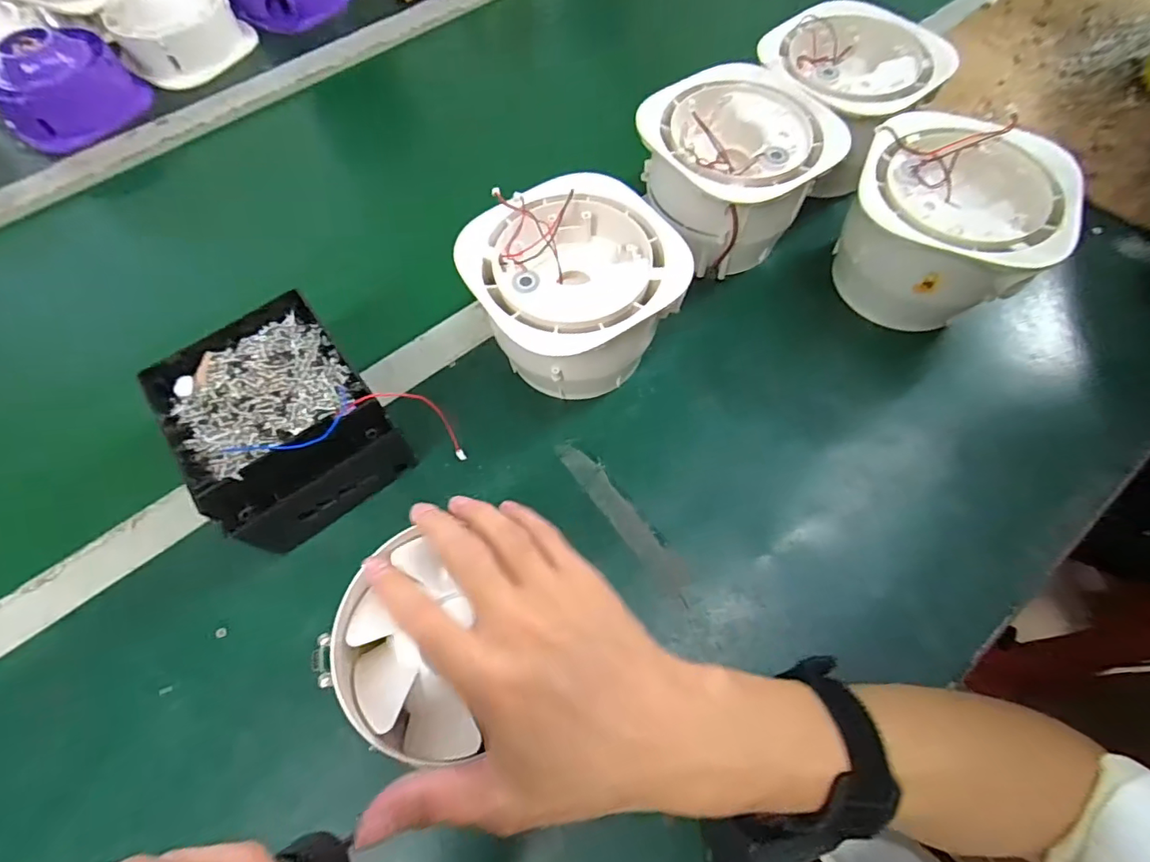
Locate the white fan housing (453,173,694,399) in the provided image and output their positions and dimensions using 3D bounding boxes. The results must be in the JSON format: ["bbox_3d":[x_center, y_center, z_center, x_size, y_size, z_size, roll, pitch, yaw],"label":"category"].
[{"bbox_3d":[-0.001,-0.094,0.405,0.140,0.104,0.137,-32,67,-13],"label":"white fan housing"}]

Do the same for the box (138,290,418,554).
[{"bbox_3d":[-0.208,-0.006,0.380,0.121,0.072,0.149,-37,68,-15],"label":"box"}]

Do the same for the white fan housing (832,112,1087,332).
[{"bbox_3d":[0.285,-0.154,0.431,0.138,0.114,0.144,21,66,12],"label":"white fan housing"}]

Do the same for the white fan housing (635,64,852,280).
[{"bbox_3d":[0.129,-0.211,0.459,0.131,0.109,0.134,-1,64,2],"label":"white fan housing"}]

